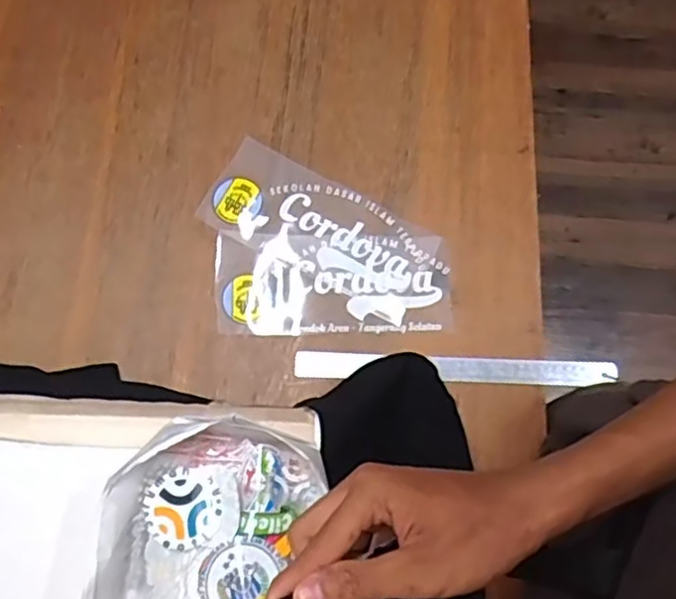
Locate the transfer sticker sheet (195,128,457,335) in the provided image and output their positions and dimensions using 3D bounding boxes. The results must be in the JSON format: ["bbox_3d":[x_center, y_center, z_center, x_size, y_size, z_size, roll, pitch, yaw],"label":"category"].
[{"bbox_3d":[-0.010,-0.072,0.728,0.266,0.009,0.112,28,77,4],"label":"transfer sticker sheet"}]

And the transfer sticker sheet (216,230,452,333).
[{"bbox_3d":[-0.006,-0.019,0.717,0.239,0.006,0.108,0,77,-2],"label":"transfer sticker sheet"}]

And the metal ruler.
[{"bbox_3d":[0.124,0.071,0.700,0.332,0.007,0.027,2,77,-2],"label":"metal ruler"}]

